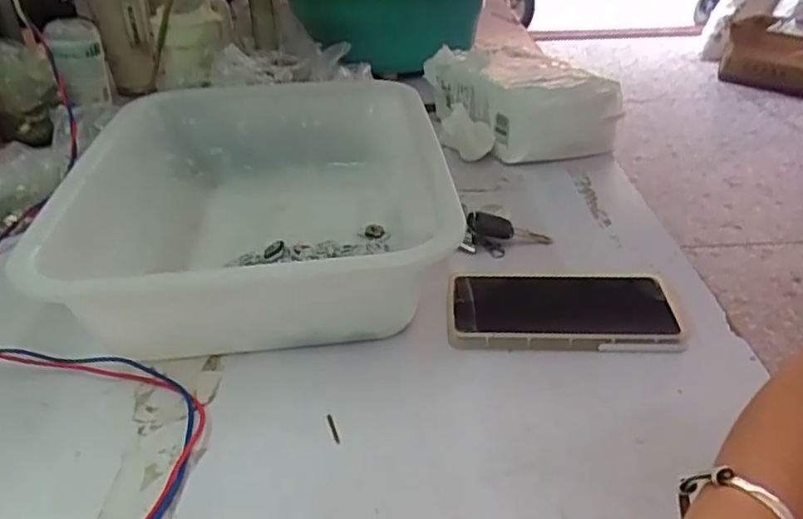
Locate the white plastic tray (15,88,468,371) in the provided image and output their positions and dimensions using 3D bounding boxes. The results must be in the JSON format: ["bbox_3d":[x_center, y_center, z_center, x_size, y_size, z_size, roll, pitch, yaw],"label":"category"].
[{"bbox_3d":[-0.117,-0.058,0.588,0.292,0.103,0.429,-6,31,-5],"label":"white plastic tray"}]

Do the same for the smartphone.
[{"bbox_3d":[0.119,0.037,0.485,0.163,0.019,0.085,0,31,6],"label":"smartphone"}]

